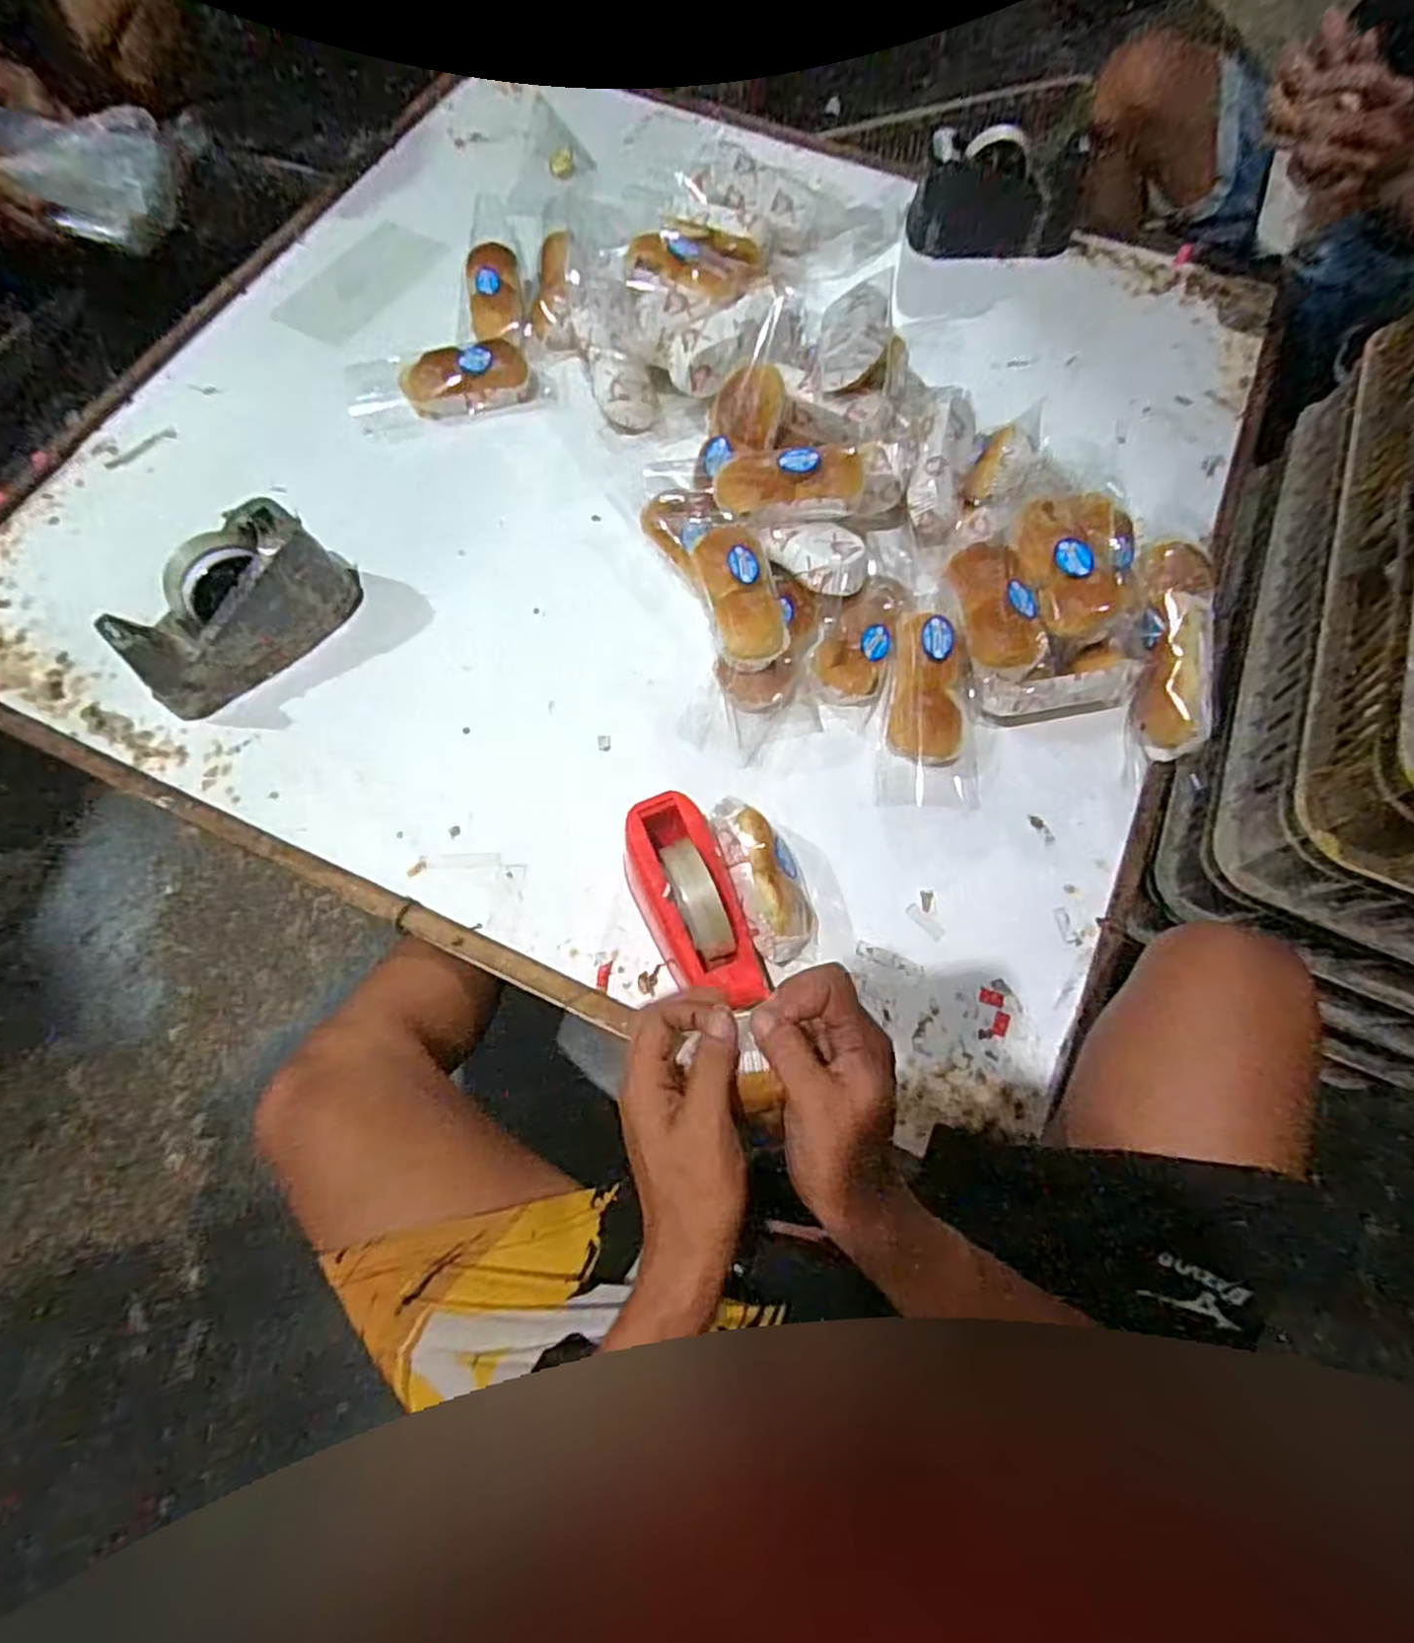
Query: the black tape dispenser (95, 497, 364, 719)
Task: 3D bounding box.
[{"bbox_3d":[-0.437,-0.200,0.691,0.214,0.113,0.073,-42,75,-15],"label":"black tape dispenser"}]

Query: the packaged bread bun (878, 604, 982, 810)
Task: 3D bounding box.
[{"bbox_3d":[0.206,-0.105,0.683,0.093,0.038,0.180,0,91,-2],"label":"packaged bread bun"}]

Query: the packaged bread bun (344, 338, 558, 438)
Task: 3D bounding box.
[{"bbox_3d":[-0.291,-0.492,0.831,0.226,0.046,0.075,-11,69,-5],"label":"packaged bread bun"}]

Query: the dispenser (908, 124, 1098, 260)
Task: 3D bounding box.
[{"bbox_3d":[0.387,-0.837,0.980,0.218,0.094,0.082,5,68,1],"label":"dispenser"}]

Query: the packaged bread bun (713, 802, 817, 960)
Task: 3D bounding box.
[{"bbox_3d":[0.051,0.050,0.624,0.066,0.069,0.142,-17,70,-7],"label":"packaged bread bun"}]

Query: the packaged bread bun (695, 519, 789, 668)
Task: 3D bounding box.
[{"bbox_3d":[0.034,-0.208,0.672,0.067,0.033,0.137,-14,82,-7],"label":"packaged bread bun"}]

